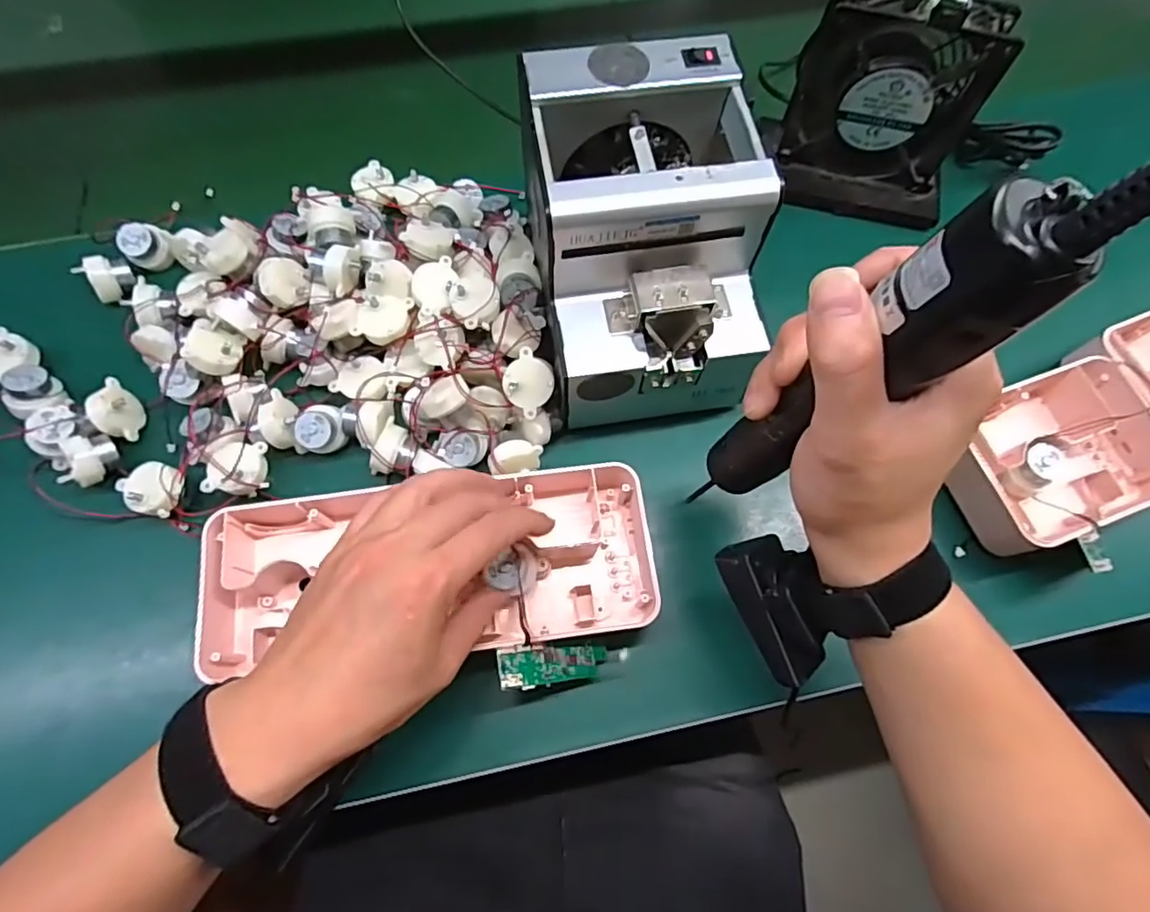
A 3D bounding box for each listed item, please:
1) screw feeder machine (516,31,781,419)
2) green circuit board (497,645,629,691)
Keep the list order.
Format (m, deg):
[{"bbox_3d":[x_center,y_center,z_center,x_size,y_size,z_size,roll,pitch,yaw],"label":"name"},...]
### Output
[{"bbox_3d":[0.041,-0.133,0.368,0.126,0.126,0.176,-6,67,-3],"label":"screw feeder machine"},{"bbox_3d":[-0.005,0.119,0.340,0.082,0.004,0.022,6,65,-31],"label":"green circuit board"}]

